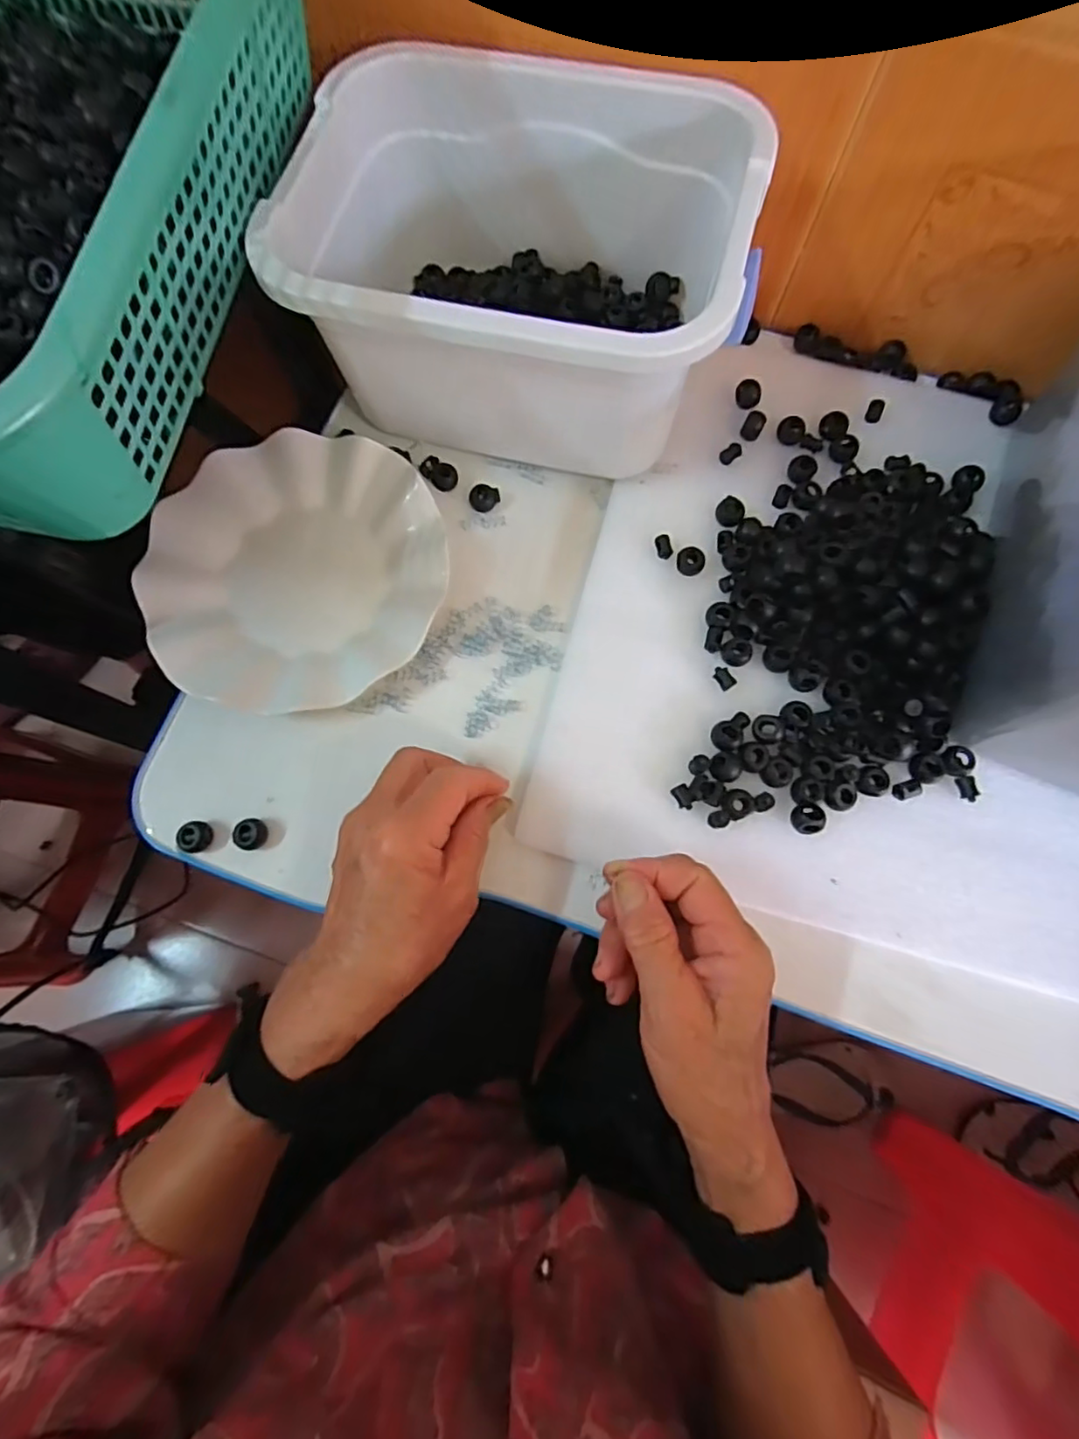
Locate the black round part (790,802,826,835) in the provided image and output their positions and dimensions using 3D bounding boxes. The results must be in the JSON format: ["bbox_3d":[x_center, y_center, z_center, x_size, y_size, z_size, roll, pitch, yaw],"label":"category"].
[{"bbox_3d":[0.149,0.055,0.333,0.016,0.012,0.017,0,75,0],"label":"black round part"}]

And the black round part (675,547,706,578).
[{"bbox_3d":[0.094,-0.099,0.374,0.017,0.007,0.016,0,75,0],"label":"black round part"}]

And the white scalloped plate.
[{"bbox_3d":[-0.147,-0.092,0.365,0.175,0.019,0.169,0,79,1],"label":"white scalloped plate"}]

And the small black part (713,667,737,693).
[{"bbox_3d":[0.110,-0.025,0.355,0.010,0.004,0.014,-35,78,-9],"label":"small black part"}]

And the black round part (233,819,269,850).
[{"bbox_3d":[-0.164,0.065,0.341,0.013,0.015,0.017,19,76,5],"label":"black round part"}]

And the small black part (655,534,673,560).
[{"bbox_3d":[0.078,-0.109,0.375,0.010,0.004,0.016,-11,75,-3],"label":"small black part"}]

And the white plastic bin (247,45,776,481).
[{"bbox_3d":[-0.013,-0.262,0.353,0.243,0.114,0.179,15,76,4],"label":"white plastic bin"}]

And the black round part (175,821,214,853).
[{"bbox_3d":[-0.195,0.067,0.339,0.015,0.012,0.016,0,75,0],"label":"black round part"}]

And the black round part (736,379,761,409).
[{"bbox_3d":[0.139,-0.216,0.396,0.016,0.008,0.016,0,75,0],"label":"black round part"}]

